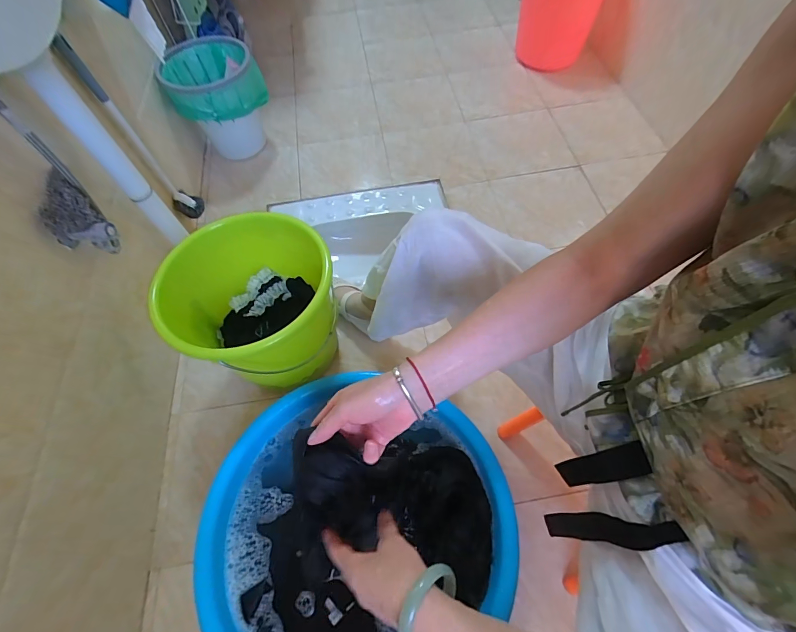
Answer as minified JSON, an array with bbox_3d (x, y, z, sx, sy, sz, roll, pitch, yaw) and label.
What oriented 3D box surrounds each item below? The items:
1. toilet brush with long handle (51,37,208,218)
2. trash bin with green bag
[{"bbox_3d":[-0.596,-0.406,0.862,0.067,0.435,0.049,-30,64,-13],"label":"toilet brush with long handle"},{"bbox_3d":[-0.533,-0.639,1.130,0.256,0.281,0.230,-30,64,-13],"label":"trash bin with green bag"}]

